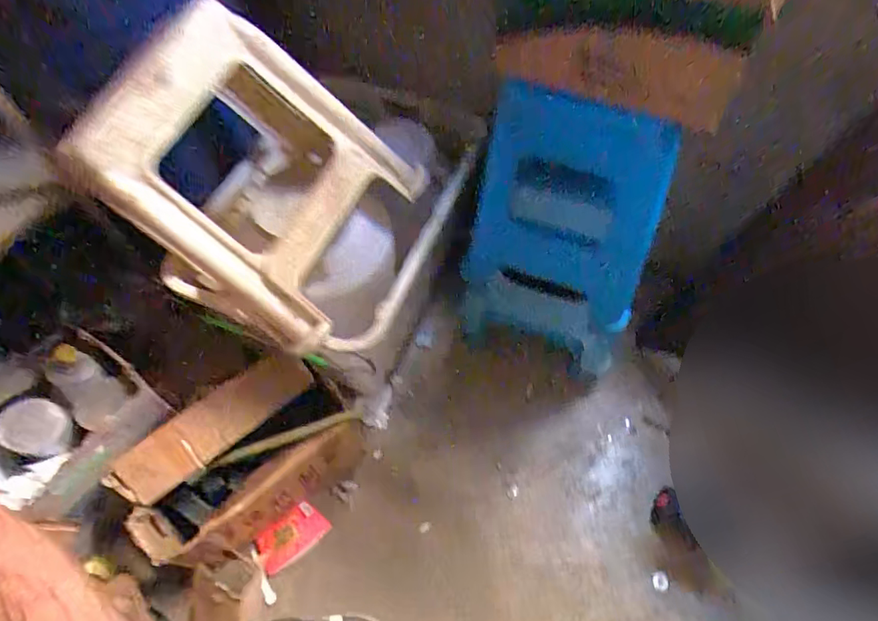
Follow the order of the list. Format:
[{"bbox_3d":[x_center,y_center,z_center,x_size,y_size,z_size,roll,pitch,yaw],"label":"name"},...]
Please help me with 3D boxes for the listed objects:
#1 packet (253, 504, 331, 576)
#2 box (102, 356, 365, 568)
[{"bbox_3d":[-0.308,0.472,1.088,0.144,0.016,0.093,-38,101,-13],"label":"packet"},{"bbox_3d":[-0.389,0.302,1.057,0.427,0.186,0.260,-30,61,-17],"label":"box"}]

